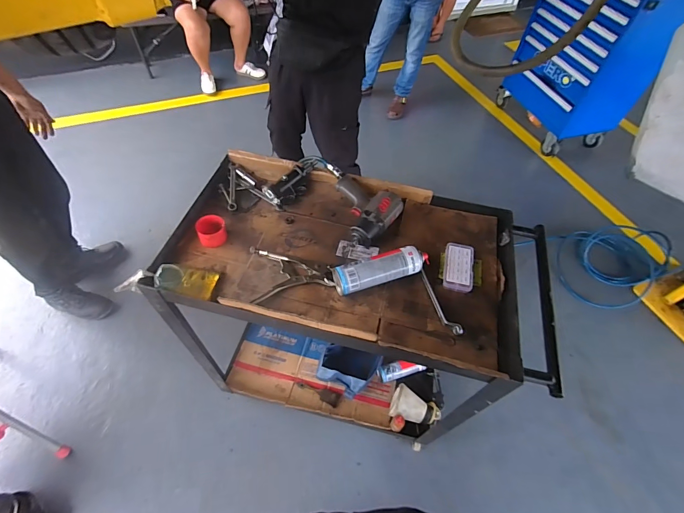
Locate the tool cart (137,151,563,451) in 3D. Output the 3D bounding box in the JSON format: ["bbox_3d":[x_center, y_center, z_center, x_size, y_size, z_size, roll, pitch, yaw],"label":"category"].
[{"bbox_3d":[0.029,0.215,1.152,0.884,0.827,0.478,11,55,5],"label":"tool cart"}]

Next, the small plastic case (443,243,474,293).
[{"bbox_3d":[0.279,0.023,0.845,0.065,0.019,0.128,12,55,5],"label":"small plastic case"}]

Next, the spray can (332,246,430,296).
[{"bbox_3d":[0.094,0.032,0.807,0.222,0.067,0.069,-12,57,-11],"label":"spray can"}]

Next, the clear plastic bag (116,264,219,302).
[{"bbox_3d":[-0.386,0.049,0.783,0.209,0.042,0.079,4,55,-1],"label":"clear plastic bag"}]

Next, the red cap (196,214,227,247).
[{"bbox_3d":[-0.317,-0.061,0.868,0.065,0.047,0.067,2,55,-2],"label":"red cap"}]

